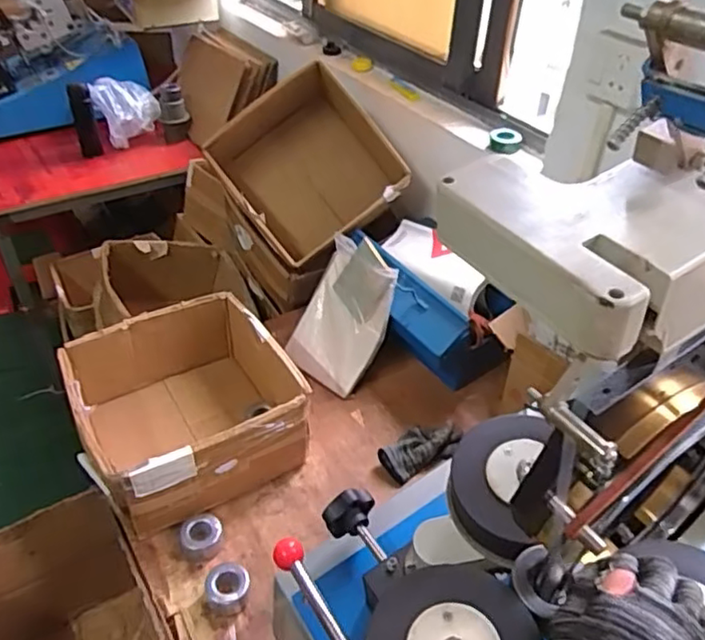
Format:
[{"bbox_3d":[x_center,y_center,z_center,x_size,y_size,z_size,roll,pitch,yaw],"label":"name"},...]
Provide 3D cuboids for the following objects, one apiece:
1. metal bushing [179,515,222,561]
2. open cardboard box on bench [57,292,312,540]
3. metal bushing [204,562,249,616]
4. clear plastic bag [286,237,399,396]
[{"bbox_3d":[-0.232,0.331,0.953,0.065,0.036,0.062,-11,42,-15],"label":"metal bushing"},{"bbox_3d":[-0.268,0.151,1.073,0.356,0.194,0.319,-21,45,-25],"label":"open cardboard box on bench"},{"bbox_3d":[-0.180,0.385,0.895,0.062,0.032,0.063,1,40,-1],"label":"metal bushing"},{"bbox_3d":[-0.019,-0.016,1.233,0.186,0.288,0.050,34,18,35],"label":"clear plastic bag"}]

